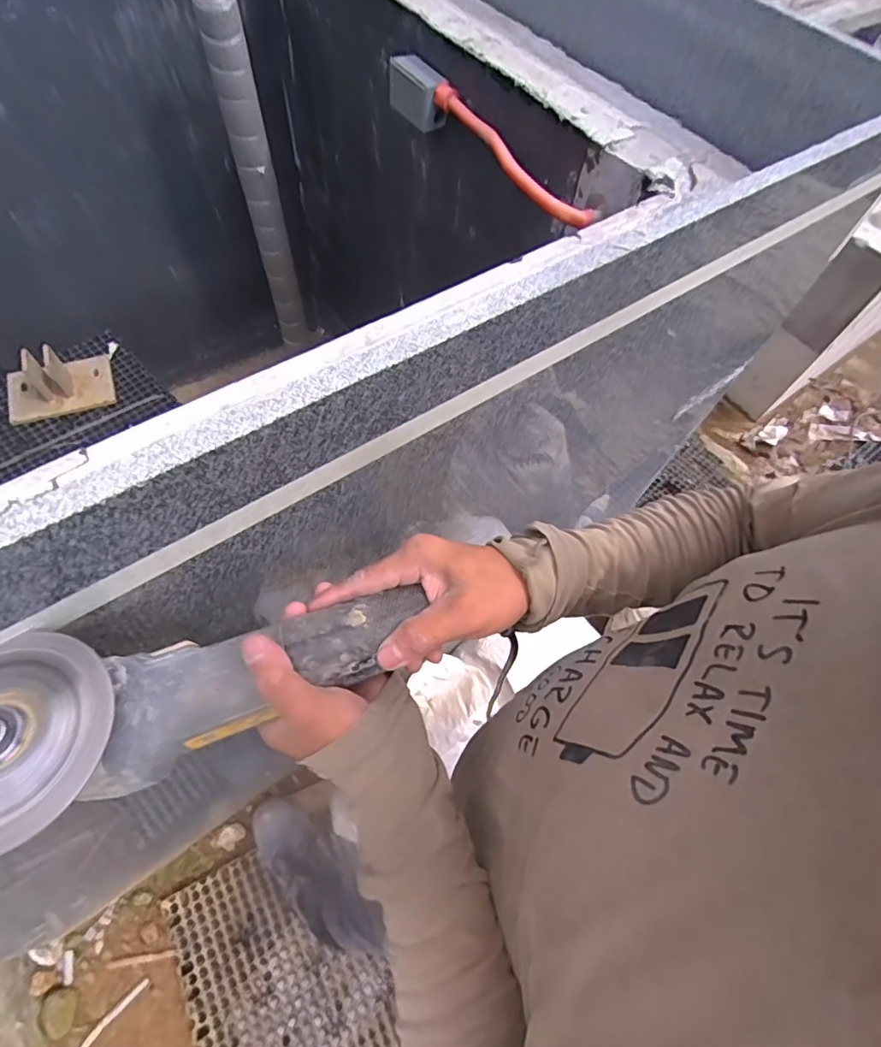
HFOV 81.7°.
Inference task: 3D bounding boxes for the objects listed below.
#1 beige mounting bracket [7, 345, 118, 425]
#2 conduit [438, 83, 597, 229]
[{"bbox_3d":[-1.043,-0.394,1.367,0.259,0.114,0.173,-19,65,-13],"label":"beige mounting bracket"},{"bbox_3d":[0.106,-0.586,0.811,0.041,0.052,0.380,-34,69,-20],"label":"conduit"}]

